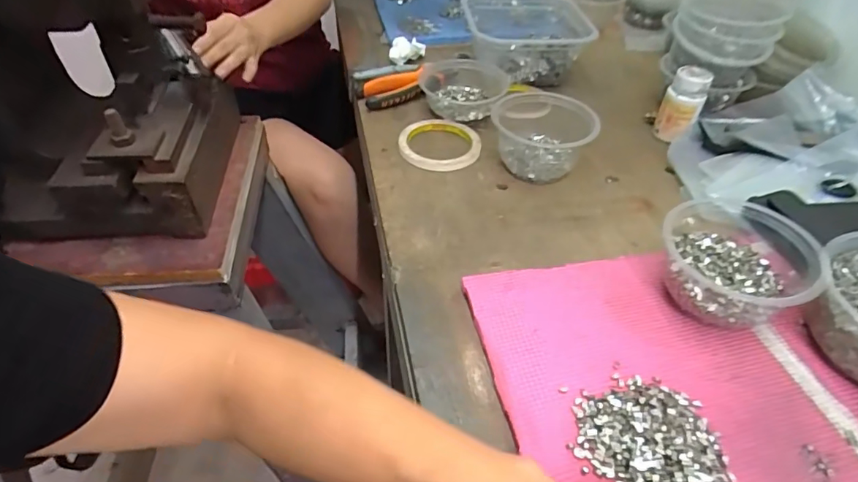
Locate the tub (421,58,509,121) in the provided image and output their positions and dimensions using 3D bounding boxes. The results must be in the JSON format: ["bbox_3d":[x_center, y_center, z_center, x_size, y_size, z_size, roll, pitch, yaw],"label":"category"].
[{"bbox_3d":[0.045,-0.204,0.664,0.120,0.037,0.110,2,44,4],"label":"tub"}]

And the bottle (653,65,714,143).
[{"bbox_3d":[0.309,-0.166,0.607,0.046,0.078,0.048,20,48,22],"label":"bottle"}]

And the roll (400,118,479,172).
[{"bbox_3d":[0.013,-0.118,0.605,0.096,0.017,0.095,-1,44,1],"label":"roll"}]

